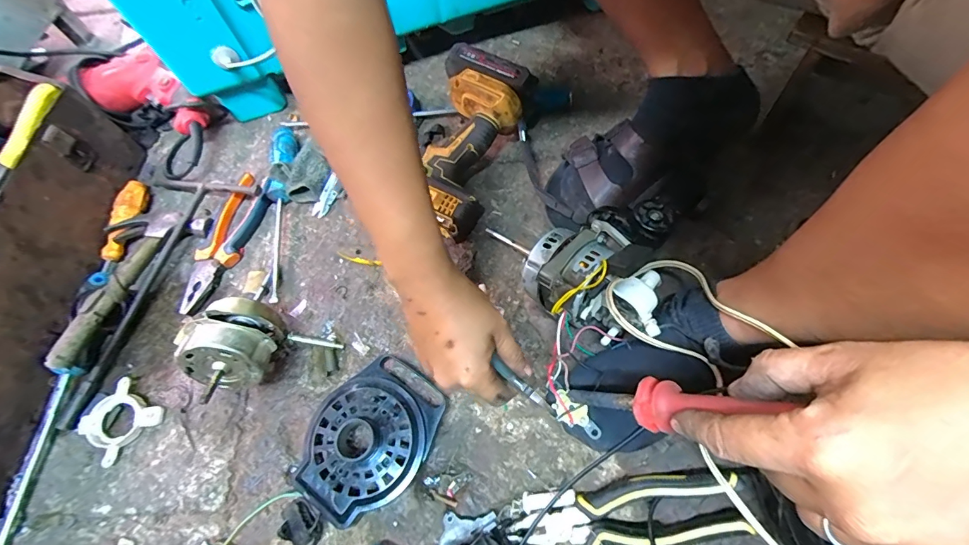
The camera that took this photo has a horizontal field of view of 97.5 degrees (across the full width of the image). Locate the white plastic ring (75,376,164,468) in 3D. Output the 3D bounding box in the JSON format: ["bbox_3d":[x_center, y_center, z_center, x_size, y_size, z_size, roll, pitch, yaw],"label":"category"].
[{"bbox_3d":[-0.367,0.148,0.426,0.060,0.016,0.063,36,71,18],"label":"white plastic ring"}]

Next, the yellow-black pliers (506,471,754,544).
[{"bbox_3d":[0.115,0.204,0.362,0.186,0.023,0.050,-15,63,16],"label":"yellow-black pliers"}]

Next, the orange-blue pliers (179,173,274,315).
[{"bbox_3d":[-0.317,-0.039,0.515,0.056,0.020,0.185,14,65,10],"label":"orange-blue pliers"}]

